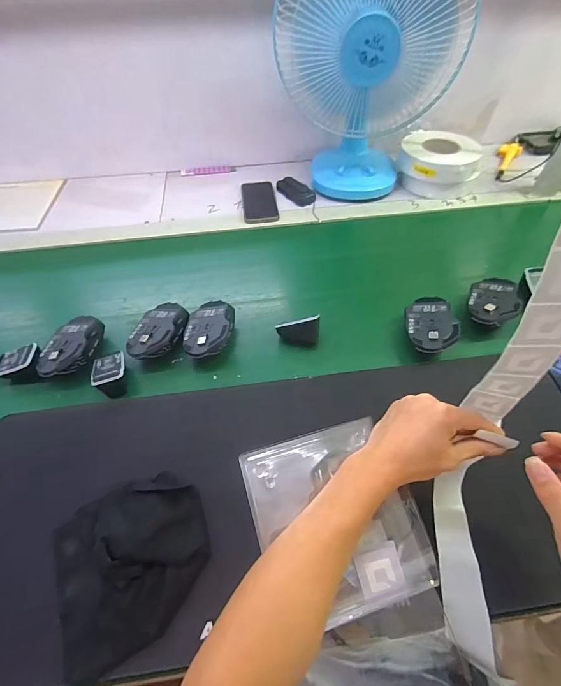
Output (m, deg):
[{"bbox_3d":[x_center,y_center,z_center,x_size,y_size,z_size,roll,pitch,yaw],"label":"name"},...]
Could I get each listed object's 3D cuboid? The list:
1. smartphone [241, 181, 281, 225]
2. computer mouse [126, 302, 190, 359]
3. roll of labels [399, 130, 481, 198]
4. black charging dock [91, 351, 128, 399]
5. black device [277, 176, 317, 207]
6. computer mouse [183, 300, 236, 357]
[{"bbox_3d":[-0.047,-0.324,0.807,0.075,0.005,0.167,-6,53,-4],"label":"smartphone"},{"bbox_3d":[-0.194,-0.015,0.564,0.074,0.049,0.118,18,55,14],"label":"computer mouse"},{"bbox_3d":[0.357,-0.405,0.819,0.162,0.093,0.151,37,62,25],"label":"roll of labels"},{"bbox_3d":[-0.249,0.047,0.526,0.049,0.050,0.053,-19,55,-13],"label":"black charging dock"},{"bbox_3d":[0.036,-0.361,0.828,0.049,0.026,0.106,-33,60,-22],"label":"black device"},{"bbox_3d":[-0.112,-0.016,0.567,0.073,0.049,0.113,4,53,3],"label":"computer mouse"}]

